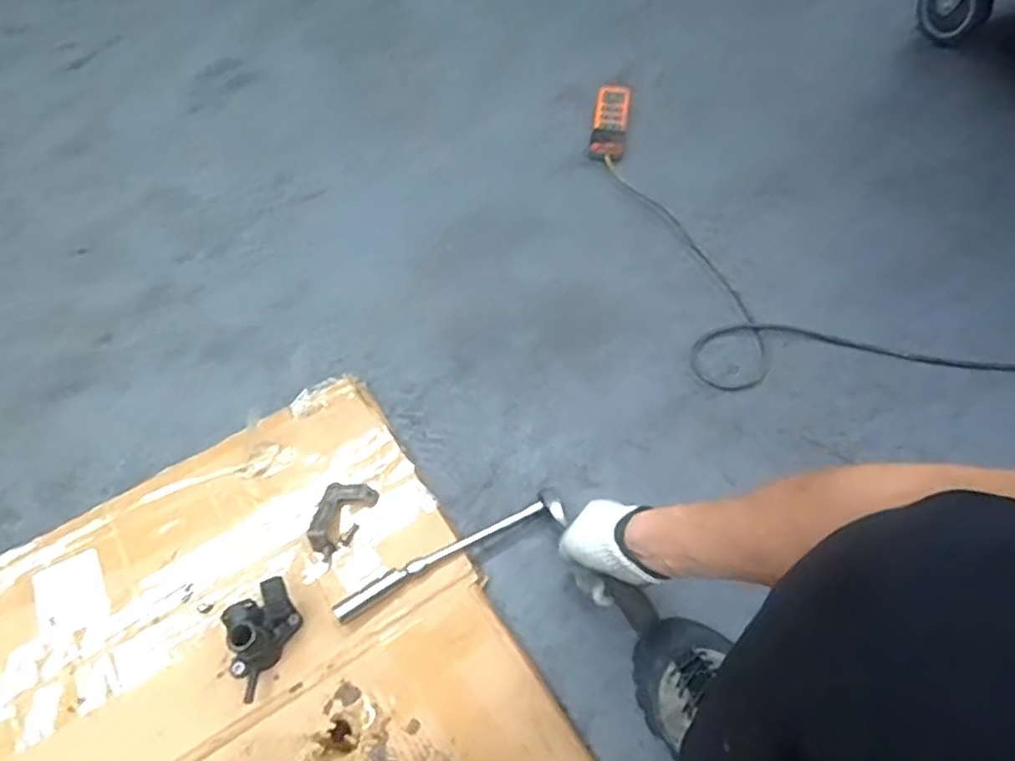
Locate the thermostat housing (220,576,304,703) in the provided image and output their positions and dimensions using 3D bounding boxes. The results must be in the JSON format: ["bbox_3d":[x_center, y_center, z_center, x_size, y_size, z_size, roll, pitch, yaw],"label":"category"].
[{"bbox_3d":[-0.248,0.242,0.654,0.060,0.074,0.097,26,61,18],"label":"thermostat housing"}]

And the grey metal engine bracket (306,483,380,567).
[{"bbox_3d":[-0.188,0.150,0.739,0.050,0.021,0.089,25,61,15],"label":"grey metal engine bracket"}]

